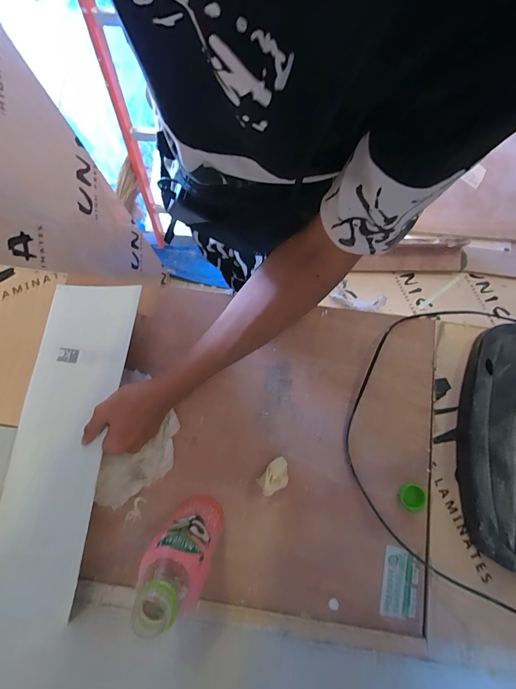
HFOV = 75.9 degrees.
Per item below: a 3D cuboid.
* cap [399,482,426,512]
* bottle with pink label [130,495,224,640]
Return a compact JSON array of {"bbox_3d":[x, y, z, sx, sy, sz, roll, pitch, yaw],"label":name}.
[{"bbox_3d":[0.198,0.195,0.424,0.032,0.008,0.032,0,79,1],"label":"cap"},{"bbox_3d":[-0.077,0.204,0.331,0.058,0.214,0.071,39,82,8],"label":"bottle with pink label"}]

